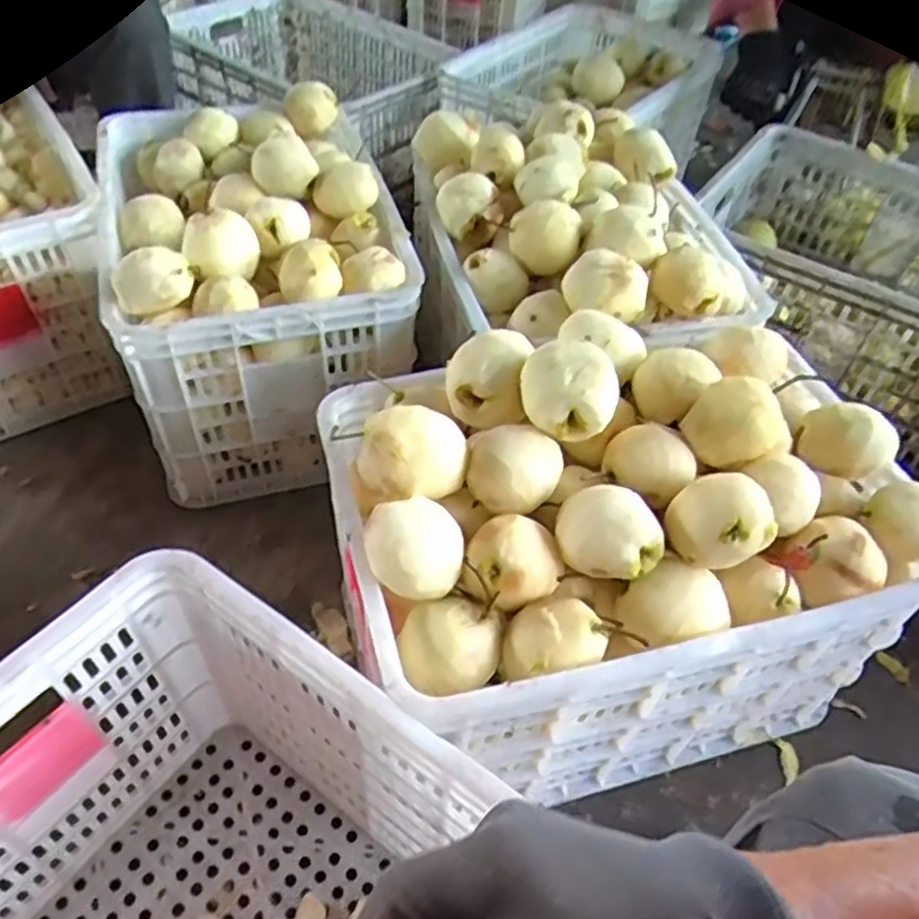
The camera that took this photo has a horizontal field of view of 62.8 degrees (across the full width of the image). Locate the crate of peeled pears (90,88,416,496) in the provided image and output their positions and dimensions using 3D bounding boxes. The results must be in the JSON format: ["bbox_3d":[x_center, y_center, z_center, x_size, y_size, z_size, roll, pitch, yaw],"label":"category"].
[{"bbox_3d":[-0.281,-0.261,1.066,0.355,0.314,0.497,-12,50,-15],"label":"crate of peeled pears"}]

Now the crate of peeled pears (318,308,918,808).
[{"bbox_3d":[0.140,0.075,0.761,0.498,0.361,0.367,-10,50,-14],"label":"crate of peeled pears"}]

